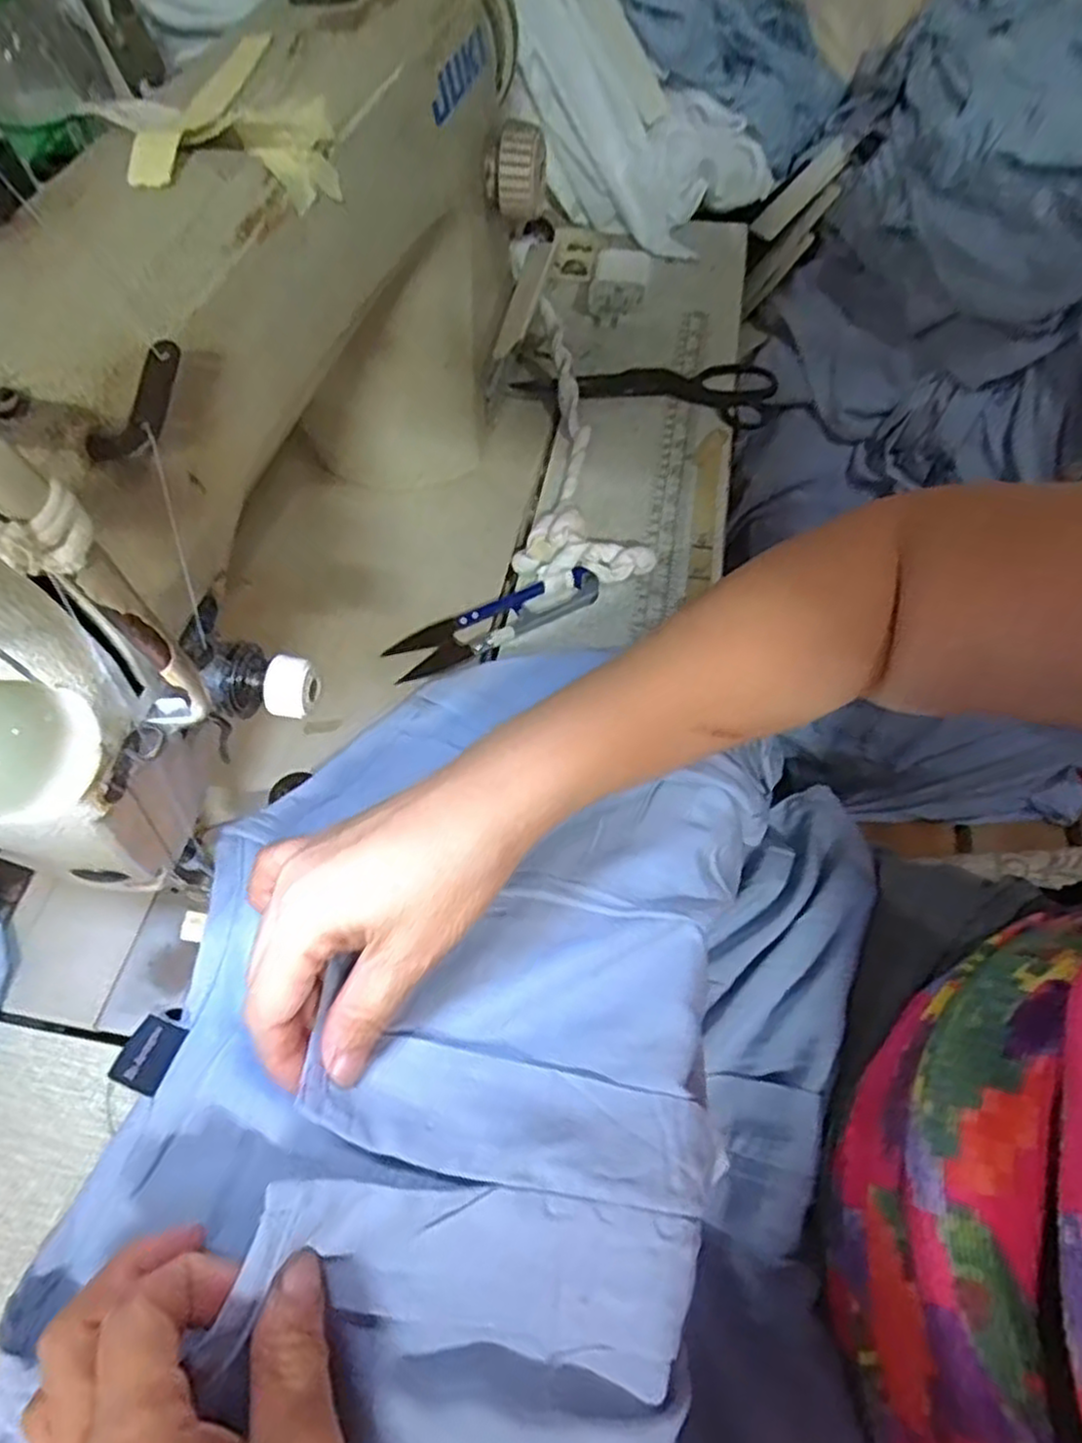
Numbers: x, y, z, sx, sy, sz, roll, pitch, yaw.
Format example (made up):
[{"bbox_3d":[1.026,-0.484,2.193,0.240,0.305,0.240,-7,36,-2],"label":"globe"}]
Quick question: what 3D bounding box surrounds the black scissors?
[{"bbox_3d":[0.071,-0.231,0.511,0.172,0.012,0.059,6,58,6],"label":"black scissors"}]

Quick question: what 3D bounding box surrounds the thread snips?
[{"bbox_3d":[-0.023,-0.054,0.403,0.118,0.009,0.026,-26,61,-14],"label":"thread snips"}]

